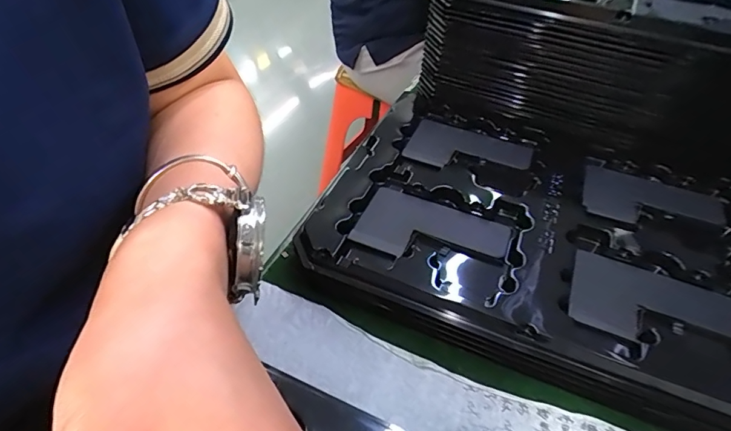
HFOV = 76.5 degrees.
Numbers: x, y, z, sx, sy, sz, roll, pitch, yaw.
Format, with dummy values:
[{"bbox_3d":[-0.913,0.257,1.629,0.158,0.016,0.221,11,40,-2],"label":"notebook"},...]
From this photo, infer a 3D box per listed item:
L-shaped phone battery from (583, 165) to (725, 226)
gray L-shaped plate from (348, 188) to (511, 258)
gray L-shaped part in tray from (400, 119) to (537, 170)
[{"bbox_3d":[0.209,-0.009,0.339,0.096,0.008,0.062,19,46,15],"label":"L-shaped phone battery"},{"bbox_3d":[0.042,0.012,0.305,0.095,0.007,0.057,18,46,14],"label":"gray L-shaped plate"},{"bbox_3d":[0.083,-0.052,0.375,0.095,0.008,0.061,17,46,13],"label":"gray L-shaped part in tray"}]

